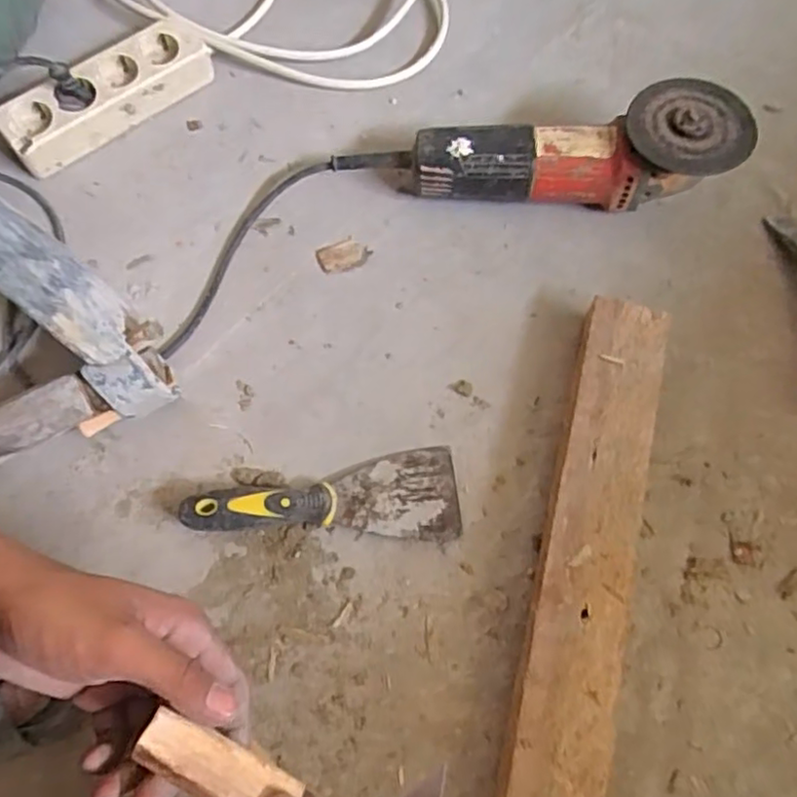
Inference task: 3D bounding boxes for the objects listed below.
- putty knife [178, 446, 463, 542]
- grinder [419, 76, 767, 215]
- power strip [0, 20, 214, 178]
[{"bbox_3d":[-0.054,0.075,0.469,0.193,0.027,0.067,-6,67,-2],"label":"putty knife"},{"bbox_3d":[0.148,-0.213,0.553,0.266,0.086,0.090,7,67,3],"label":"grinder"},{"bbox_3d":[-0.276,-0.287,0.611,0.197,0.051,0.064,-39,72,-15],"label":"power strip"}]

